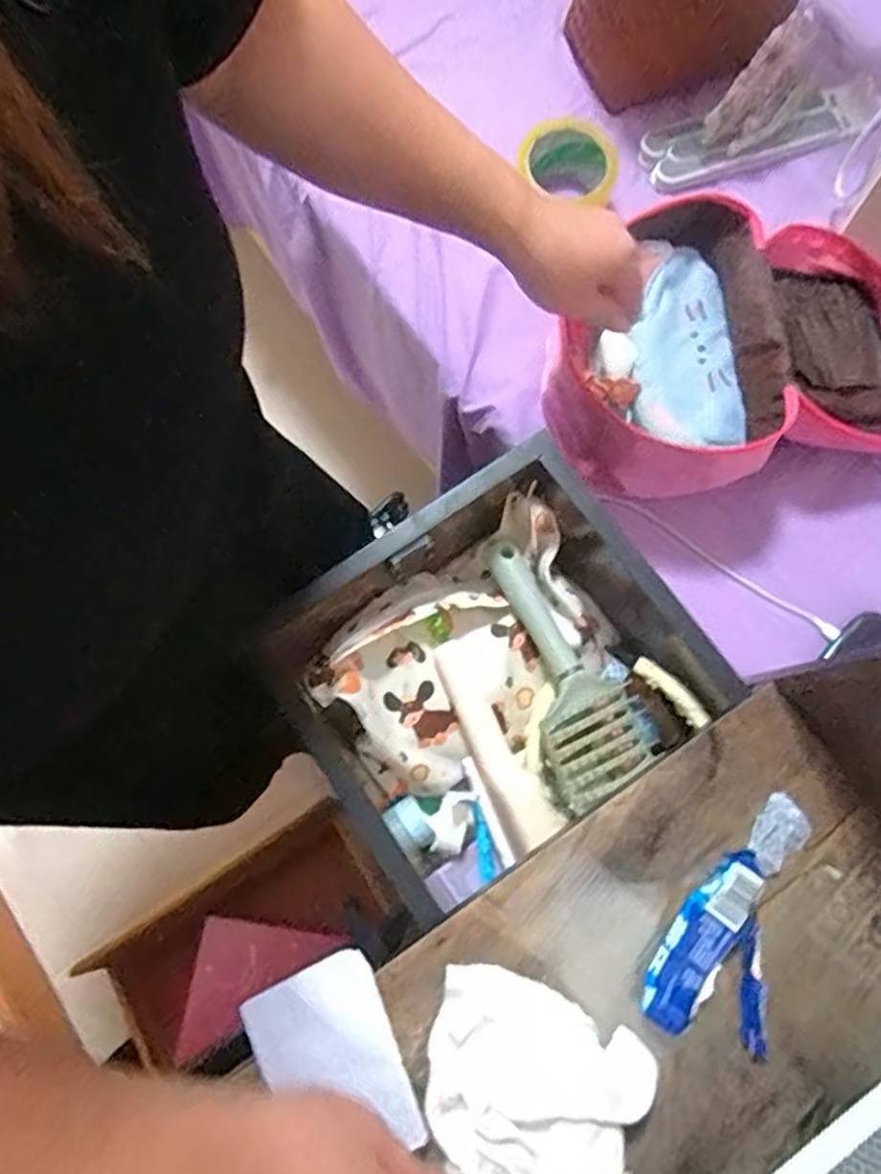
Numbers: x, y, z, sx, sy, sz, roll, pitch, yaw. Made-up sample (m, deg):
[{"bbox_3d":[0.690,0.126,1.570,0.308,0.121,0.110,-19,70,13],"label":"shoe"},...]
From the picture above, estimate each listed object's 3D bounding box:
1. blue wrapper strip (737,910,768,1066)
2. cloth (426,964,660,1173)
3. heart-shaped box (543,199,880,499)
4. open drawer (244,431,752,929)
[{"bbox_3d":[0.167,0.215,0.387,0.013,0.013,0.074,3,77,1],"label":"blue wrapper strip"},{"bbox_3d":[0.046,0.256,0.369,0.110,0.027,0.087,19,78,5],"label":"cloth"},{"bbox_3d":[0.284,-0.222,0.664,0.365,0.109,0.245,-10,77,-2],"label":"heart-shaped box"},{"bbox_3d":[0.034,0.063,0.503,0.243,0.114,0.255,-36,79,-8],"label":"open drawer"}]

